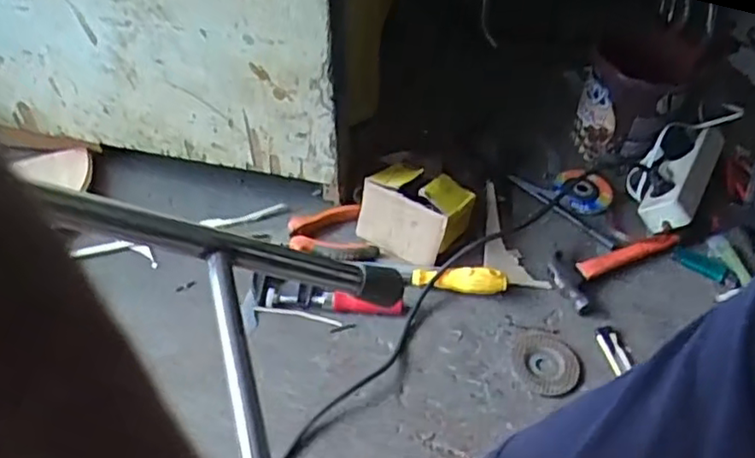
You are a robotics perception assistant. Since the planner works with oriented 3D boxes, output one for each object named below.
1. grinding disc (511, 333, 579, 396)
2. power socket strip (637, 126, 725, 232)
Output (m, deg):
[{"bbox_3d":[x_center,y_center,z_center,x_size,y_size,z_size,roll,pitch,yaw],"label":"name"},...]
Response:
[{"bbox_3d":[0.186,0.147,0.728,0.071,0.005,0.081,11,45,5],"label":"grinding disc"},{"bbox_3d":[0.438,-0.073,0.942,0.069,0.056,0.214,26,48,19],"label":"power socket strip"}]

